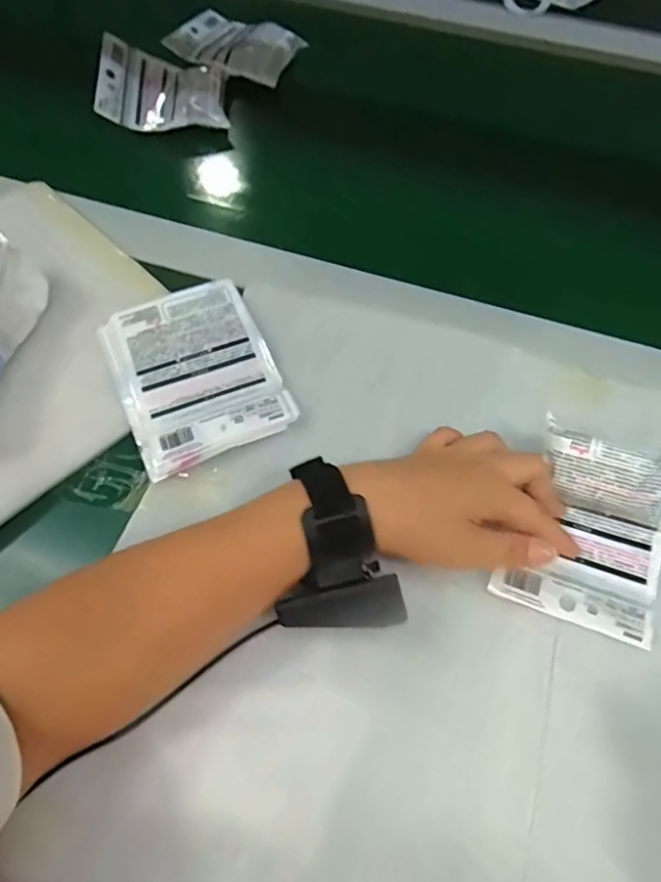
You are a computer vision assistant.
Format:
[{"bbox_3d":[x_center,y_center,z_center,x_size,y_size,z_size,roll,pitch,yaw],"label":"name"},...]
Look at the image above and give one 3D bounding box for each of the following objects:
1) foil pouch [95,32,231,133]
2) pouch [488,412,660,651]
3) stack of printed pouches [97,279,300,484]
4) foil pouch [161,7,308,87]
[{"bbox_3d":[-0.169,-0.358,0.555,0.117,0.034,0.106,0,64,0],"label":"foil pouch"},{"bbox_3d":[0.164,0.055,0.339,0.091,0.042,0.110,18,66,10],"label":"pouch"},{"bbox_3d":[-0.100,-0.052,0.405,0.110,0.011,0.143,-24,66,-10],"label":"stack of printed pouches"},{"bbox_3d":[-0.106,-0.440,0.613,0.132,0.020,0.097,26,67,12],"label":"foil pouch"}]

